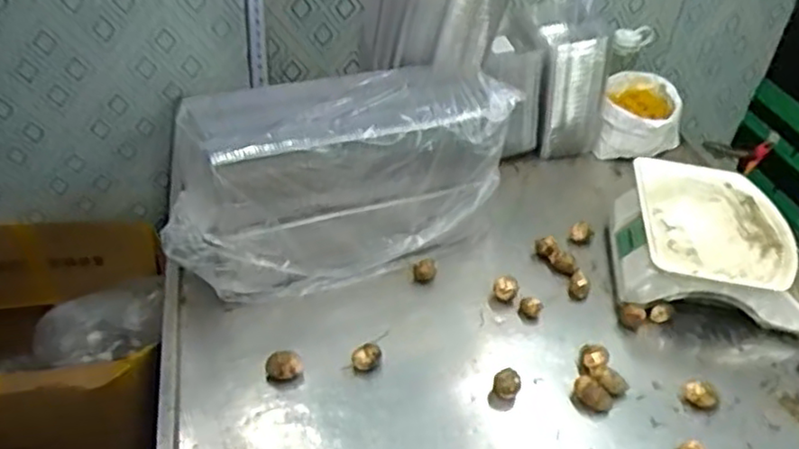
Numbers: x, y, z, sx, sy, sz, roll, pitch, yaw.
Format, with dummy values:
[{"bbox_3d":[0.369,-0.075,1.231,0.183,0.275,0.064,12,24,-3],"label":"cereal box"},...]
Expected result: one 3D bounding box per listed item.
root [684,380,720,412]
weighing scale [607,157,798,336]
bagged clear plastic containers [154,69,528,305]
[{"bbox_3d":[0.426,0.238,0.961,0.045,0.028,0.043,25,43,21],"label":"root"},{"bbox_3d":[0.493,0.029,1.104,0.276,0.108,0.274,8,40,2],"label":"weighing scale"},{"bbox_3d":[-0.101,-0.061,1.054,0.487,0.284,0.196,-15,44,-23],"label":"bagged clear plastic containers"}]

